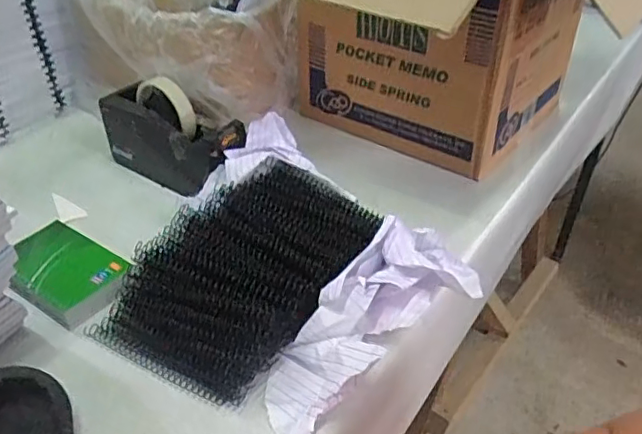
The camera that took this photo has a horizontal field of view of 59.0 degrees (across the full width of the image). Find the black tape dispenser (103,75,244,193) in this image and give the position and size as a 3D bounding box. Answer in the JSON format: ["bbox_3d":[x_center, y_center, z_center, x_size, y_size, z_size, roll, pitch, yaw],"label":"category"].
[{"bbox_3d":[-0.180,-0.098,0.696,0.195,0.116,0.067,24,43,28],"label":"black tape dispenser"}]

